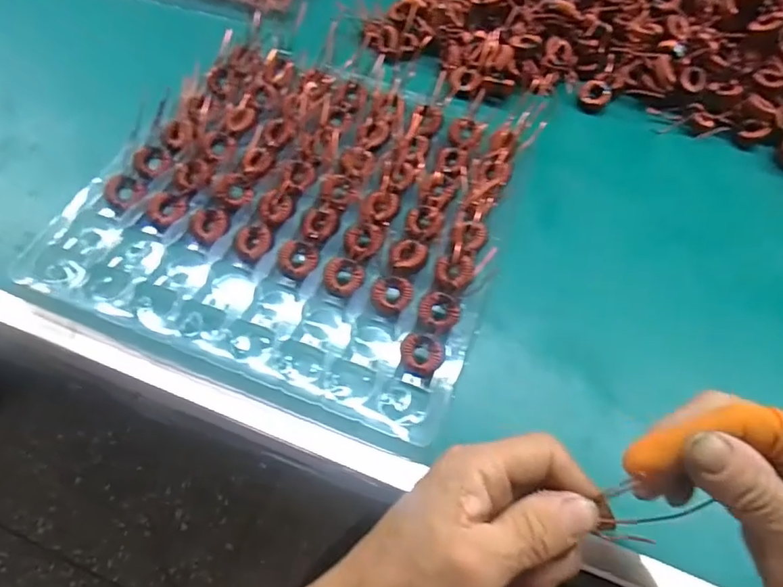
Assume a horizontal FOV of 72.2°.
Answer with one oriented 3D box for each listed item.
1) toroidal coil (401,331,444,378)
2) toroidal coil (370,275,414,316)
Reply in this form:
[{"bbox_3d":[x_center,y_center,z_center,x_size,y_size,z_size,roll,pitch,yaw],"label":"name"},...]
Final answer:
[{"bbox_3d":[0.019,0.038,0.332,0.027,0.009,0.024,16,63,10],"label":"toroidal coil"},{"bbox_3d":[0.000,0.000,0.354,0.027,0.007,0.023,-6,61,-2],"label":"toroidal coil"}]

